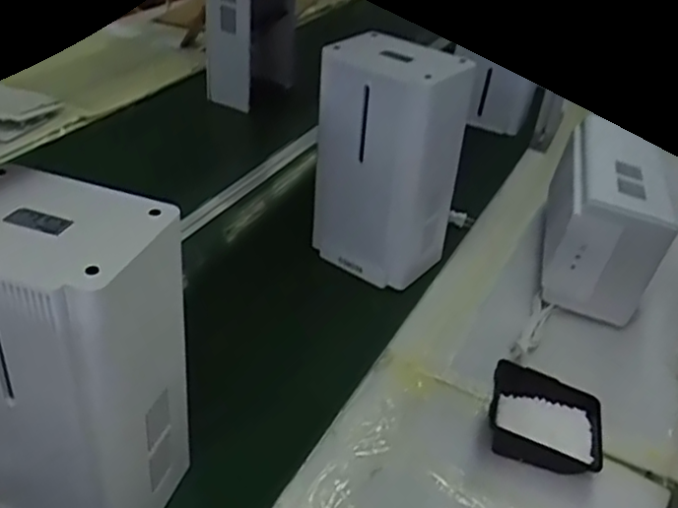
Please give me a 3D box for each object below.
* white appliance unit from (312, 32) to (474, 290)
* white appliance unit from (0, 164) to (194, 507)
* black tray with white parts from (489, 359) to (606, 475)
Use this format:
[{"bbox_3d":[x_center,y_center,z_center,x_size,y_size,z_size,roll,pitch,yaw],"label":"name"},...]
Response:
[{"bbox_3d":[0.078,-0.153,1.072,0.203,0.355,0.142,28,37,34],"label":"white appliance unit"},{"bbox_3d":[-0.261,0.109,0.653,0.186,0.334,0.148,16,31,16],"label":"white appliance unit"},{"bbox_3d":[0.257,0.209,0.849,0.148,0.054,0.124,19,35,17],"label":"black tray with white parts"}]

